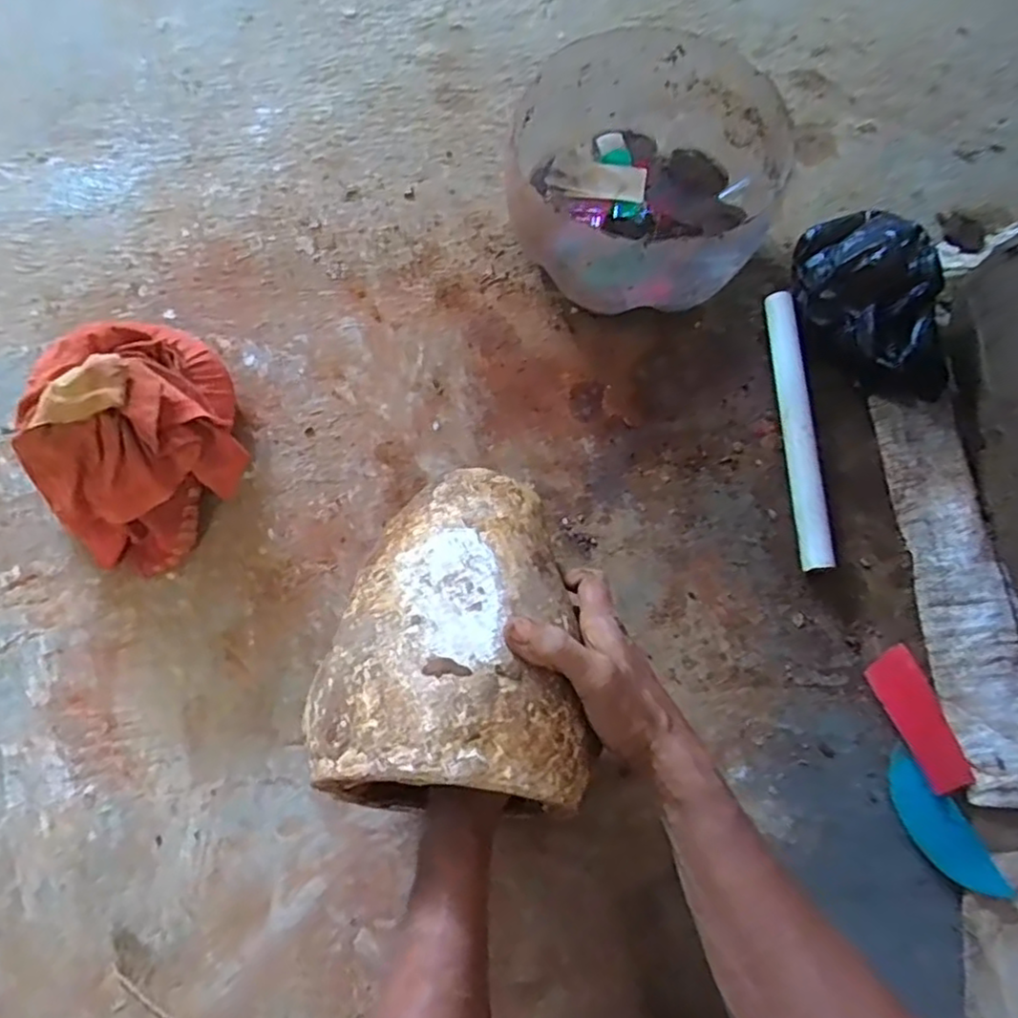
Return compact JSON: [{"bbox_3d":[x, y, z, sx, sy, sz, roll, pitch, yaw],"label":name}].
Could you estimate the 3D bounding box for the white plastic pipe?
[{"bbox_3d":[0.256,-0.079,0.608,0.026,0.021,0.269,-1,72,-1],"label":"white plastic pipe"}]

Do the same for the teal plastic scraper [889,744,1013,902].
[{"bbox_3d":[0.324,0.237,0.513,0.042,0.012,0.111,-25,74,-9],"label":"teal plastic scraper"}]

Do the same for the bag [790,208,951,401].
[{"bbox_3d":[0.327,-0.187,0.623,0.094,0.085,0.190,-18,73,-7],"label":"bag"}]

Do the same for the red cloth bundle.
[{"bbox_3d":[-0.310,-0.062,0.561,0.164,0.126,0.188,42,76,11],"label":"red cloth bundle"}]

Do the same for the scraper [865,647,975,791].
[{"bbox_3d":[0.324,0.165,0.536,0.043,0.007,0.108,-22,74,-8],"label":"scraper"}]

